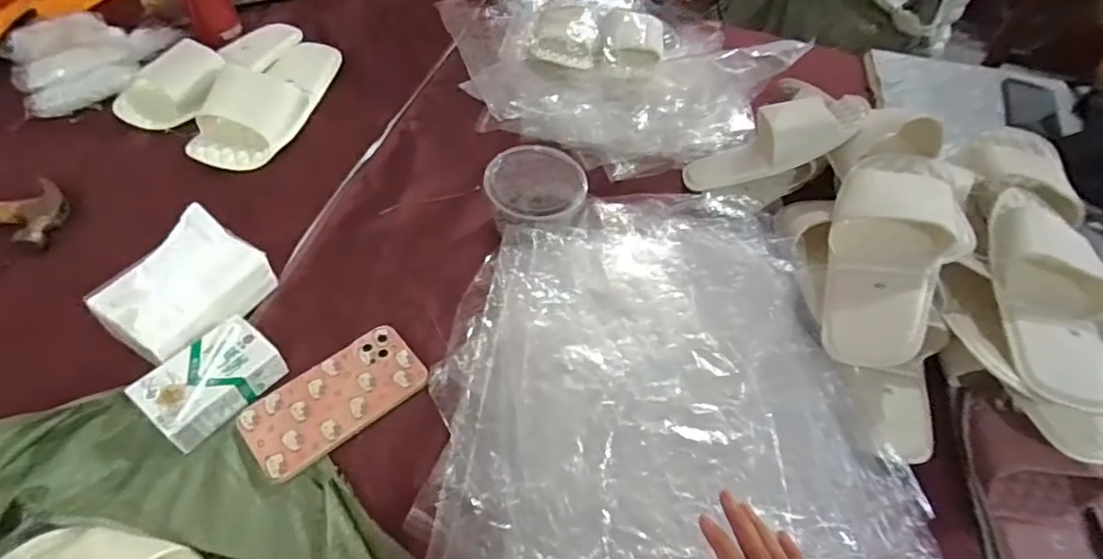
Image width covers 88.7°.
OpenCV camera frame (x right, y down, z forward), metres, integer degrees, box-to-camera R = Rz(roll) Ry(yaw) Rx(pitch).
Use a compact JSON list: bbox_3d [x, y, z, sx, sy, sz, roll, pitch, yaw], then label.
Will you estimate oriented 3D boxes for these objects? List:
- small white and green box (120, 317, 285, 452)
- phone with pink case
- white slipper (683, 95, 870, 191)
[{"bbox_3d":[-0.312,0.091,0.522,0.069,0.044,0.110,35,62,21],"label":"small white and green box"},{"bbox_3d":[-0.207,0.110,0.541,0.162,0.015,0.088,-32,63,-27],"label":"phone with pink case"},{"bbox_3d":[0.280,-0.177,0.720,0.230,0.053,0.092,-23,54,22],"label":"white slipper"}]

